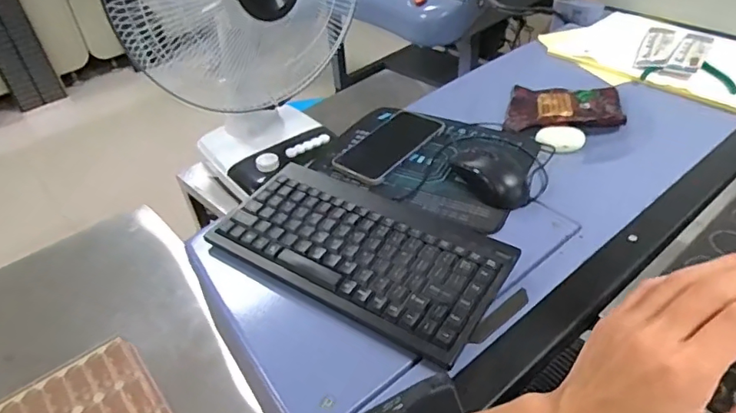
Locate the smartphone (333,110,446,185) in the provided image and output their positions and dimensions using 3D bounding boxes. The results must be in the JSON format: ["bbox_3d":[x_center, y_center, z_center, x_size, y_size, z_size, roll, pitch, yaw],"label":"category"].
[{"bbox_3d":[0.028,-0.082,0.675,0.079,0.012,0.147,29,50,33],"label":"smartphone"}]

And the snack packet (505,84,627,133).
[{"bbox_3d":[0.290,-0.146,0.757,0.156,0.022,0.117,9,42,16],"label":"snack packet"}]

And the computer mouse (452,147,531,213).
[{"bbox_3d":[0.149,-0.044,0.602,0.067,0.037,0.108,-16,41,-13],"label":"computer mouse"}]

